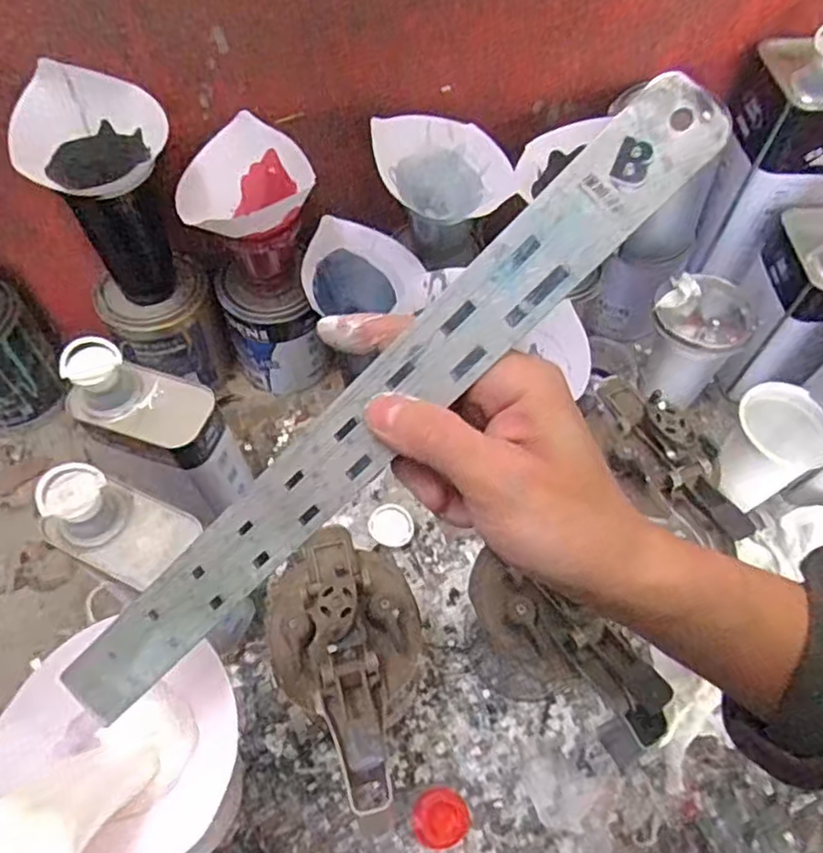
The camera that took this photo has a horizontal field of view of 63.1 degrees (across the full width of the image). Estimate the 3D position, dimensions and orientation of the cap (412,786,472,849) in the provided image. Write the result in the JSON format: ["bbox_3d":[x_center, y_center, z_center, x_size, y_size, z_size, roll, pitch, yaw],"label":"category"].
[{"bbox_3d":[0.024,0.311,0.534,0.044,0.010,0.041,1,59,-1],"label":"cap"}]

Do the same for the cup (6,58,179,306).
[{"bbox_3d":[-0.258,-0.197,0.587,0.097,0.182,0.095,12,60,5],"label":"cup"}]

